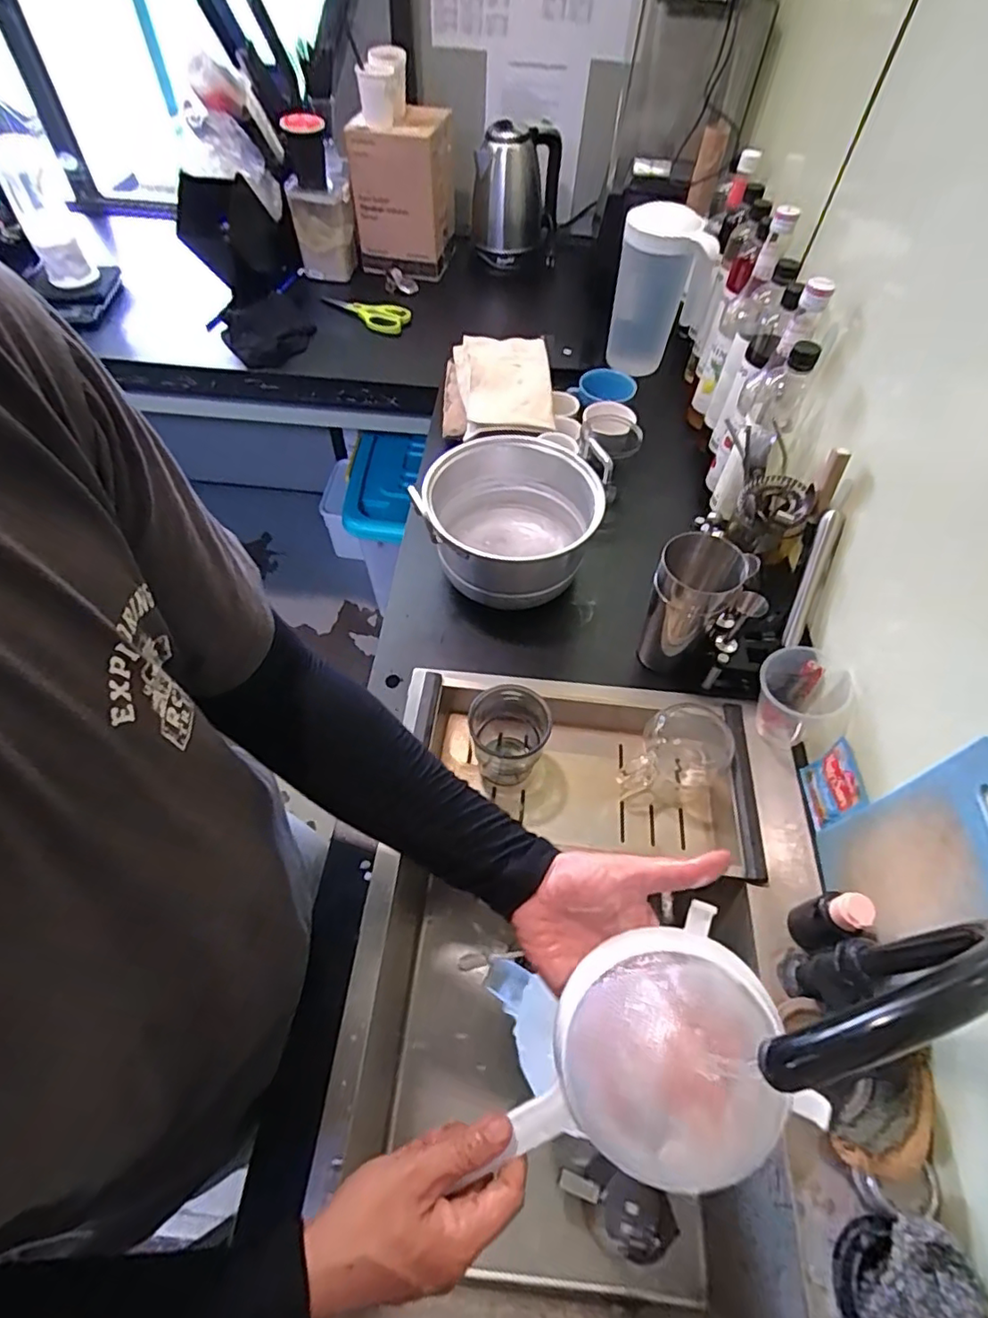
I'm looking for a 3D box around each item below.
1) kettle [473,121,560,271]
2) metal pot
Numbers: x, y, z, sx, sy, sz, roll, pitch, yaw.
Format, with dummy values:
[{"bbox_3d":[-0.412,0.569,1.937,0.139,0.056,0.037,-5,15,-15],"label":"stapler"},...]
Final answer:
[{"bbox_3d":[0.046,-0.956,1.203,0.180,0.213,0.136,4,56,0],"label":"kettle"},{"bbox_3d":[0.022,-0.171,0.761,0.217,0.156,0.218,1,56,-2],"label":"metal pot"}]

